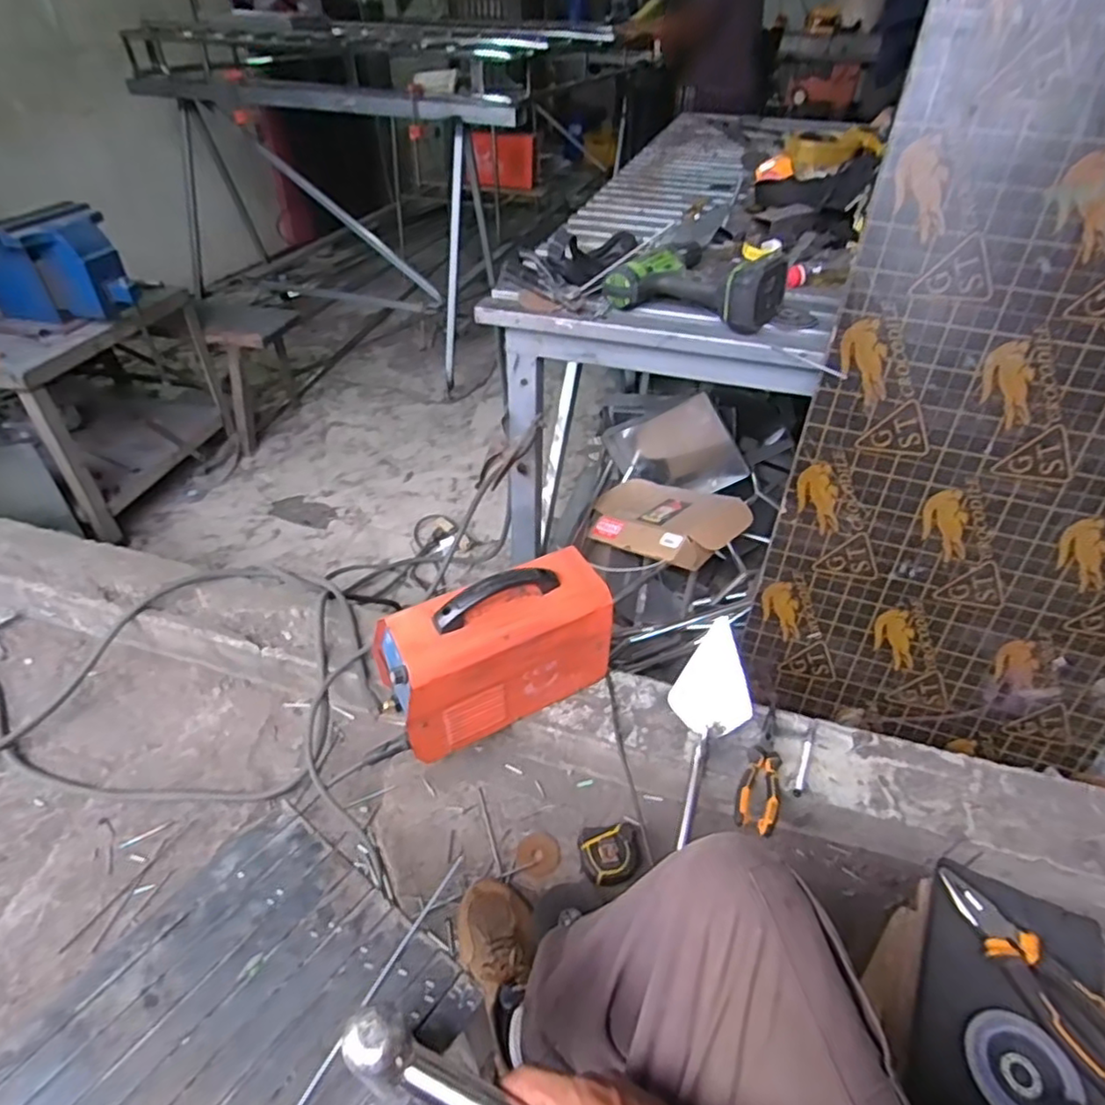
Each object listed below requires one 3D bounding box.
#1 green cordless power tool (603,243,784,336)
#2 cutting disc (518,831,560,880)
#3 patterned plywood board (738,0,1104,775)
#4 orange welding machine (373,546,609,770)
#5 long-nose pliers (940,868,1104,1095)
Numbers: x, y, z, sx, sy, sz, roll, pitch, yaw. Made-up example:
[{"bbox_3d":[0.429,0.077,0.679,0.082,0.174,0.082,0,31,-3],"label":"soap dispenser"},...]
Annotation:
[{"bbox_3d":[0.232,-0.423,0.966,0.236,0.080,0.207,23,45,22],"label":"green cordless power tool"},{"bbox_3d":[-0.020,0.447,0.948,0.061,0.004,0.067,4,37,-3],"label":"cutting disc"},{"bbox_3d":[0.624,-0.149,0.821,0.539,1.014,0.028,14,31,13],"label":"patterned plywood board"},{"bbox_3d":[-0.084,0.135,0.955,0.315,0.217,0.133,-18,45,-22],"label":"orange welding machine"},{"bbox_3d":[0.420,0.366,0.550,0.054,0.019,0.192,-16,44,-20],"label":"long-nose pliers"}]

